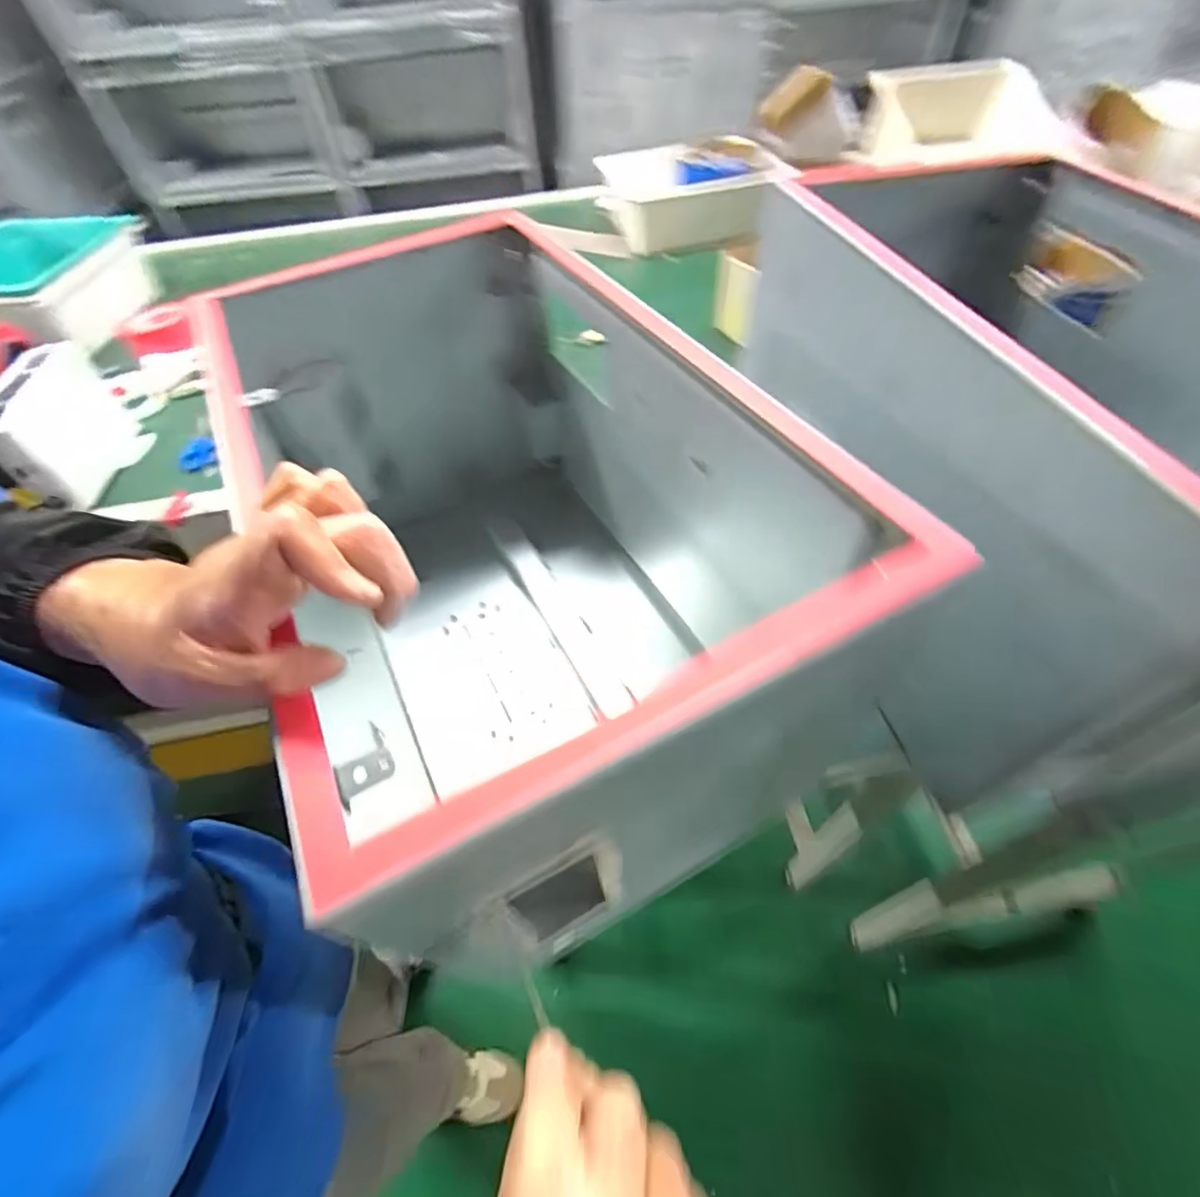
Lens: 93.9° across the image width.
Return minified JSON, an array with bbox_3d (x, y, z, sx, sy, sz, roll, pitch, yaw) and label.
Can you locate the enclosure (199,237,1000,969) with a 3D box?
[{"bbox_3d":[-0.084,-0.067,0.506,0.322,0.316,0.605,-26,55,-15],"label":"enclosure"}]

